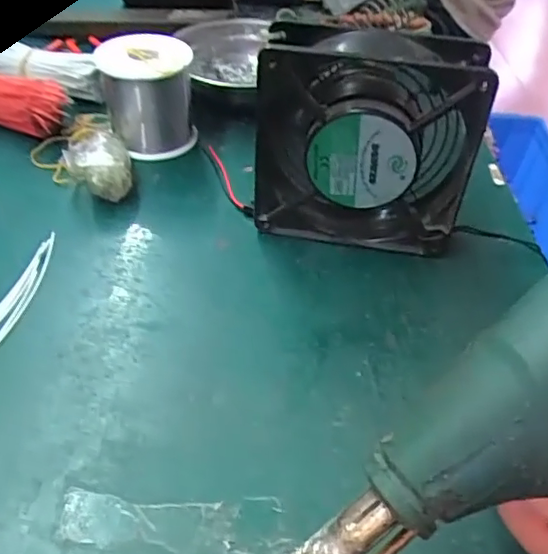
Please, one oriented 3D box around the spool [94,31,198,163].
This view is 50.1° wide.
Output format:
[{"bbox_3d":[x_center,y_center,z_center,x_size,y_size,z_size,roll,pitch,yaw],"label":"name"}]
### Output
[{"bbox_3d":[-0.090,-0.131,0.422,0.064,0.069,0.062,-5,43,-12],"label":"spool"}]

